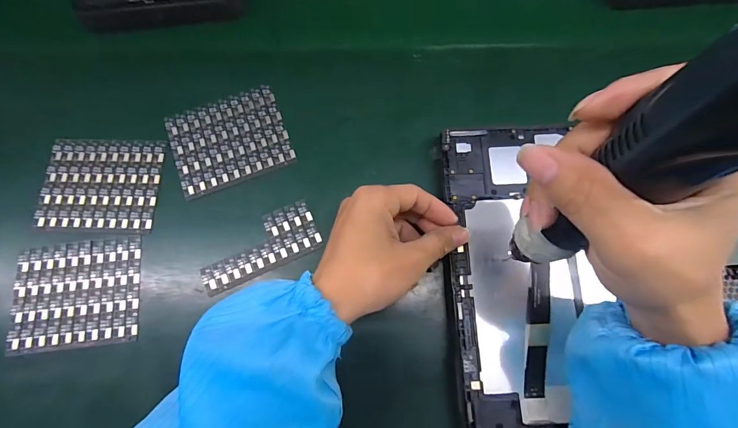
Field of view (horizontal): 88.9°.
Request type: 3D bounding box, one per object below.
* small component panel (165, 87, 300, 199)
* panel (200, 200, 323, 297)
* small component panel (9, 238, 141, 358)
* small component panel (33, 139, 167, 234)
[{"bbox_3d":[-0.125,-0.067,0.332,0.097,0.004,0.080,-22,74,-6],"label":"small component panel"},{"bbox_3d":[-0.091,0.027,0.310,0.098,0.005,0.043,-24,74,-7],"label":"panel"},{"bbox_3d":[-0.233,0.064,0.300,0.097,0.005,0.083,-6,73,-1],"label":"small component panel"},{"bbox_3d":[-0.230,-0.026,0.322,0.098,0.004,0.083,2,73,1],"label":"small component panel"}]

